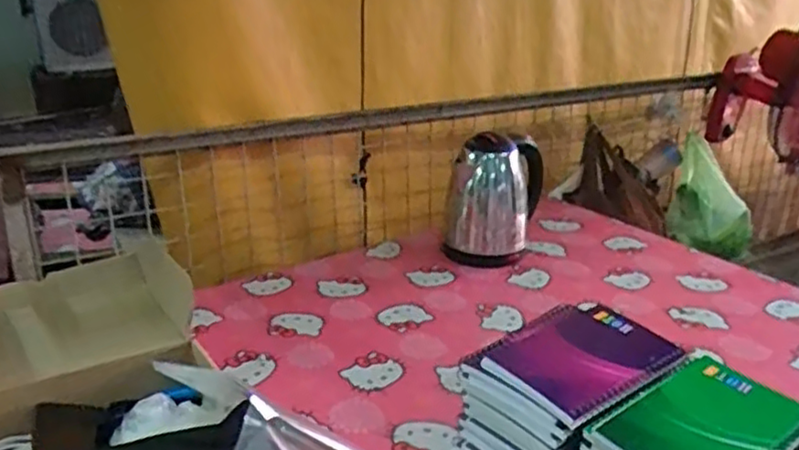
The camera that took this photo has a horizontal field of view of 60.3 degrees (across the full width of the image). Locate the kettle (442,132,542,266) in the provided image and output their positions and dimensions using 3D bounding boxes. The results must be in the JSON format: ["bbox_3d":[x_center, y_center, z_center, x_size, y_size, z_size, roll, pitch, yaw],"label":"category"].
[{"bbox_3d":[0.172,-0.051,1.257,0.163,0.210,0.137,6,21,10],"label":"kettle"}]

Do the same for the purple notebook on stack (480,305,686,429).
[{"bbox_3d":[0.136,0.094,0.499,0.135,0.015,0.091,-14,26,-35],"label":"purple notebook on stack"}]

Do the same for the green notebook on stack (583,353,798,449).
[{"bbox_3d":[0.192,0.126,0.430,0.126,0.022,0.089,-13,25,-34],"label":"green notebook on stack"}]

